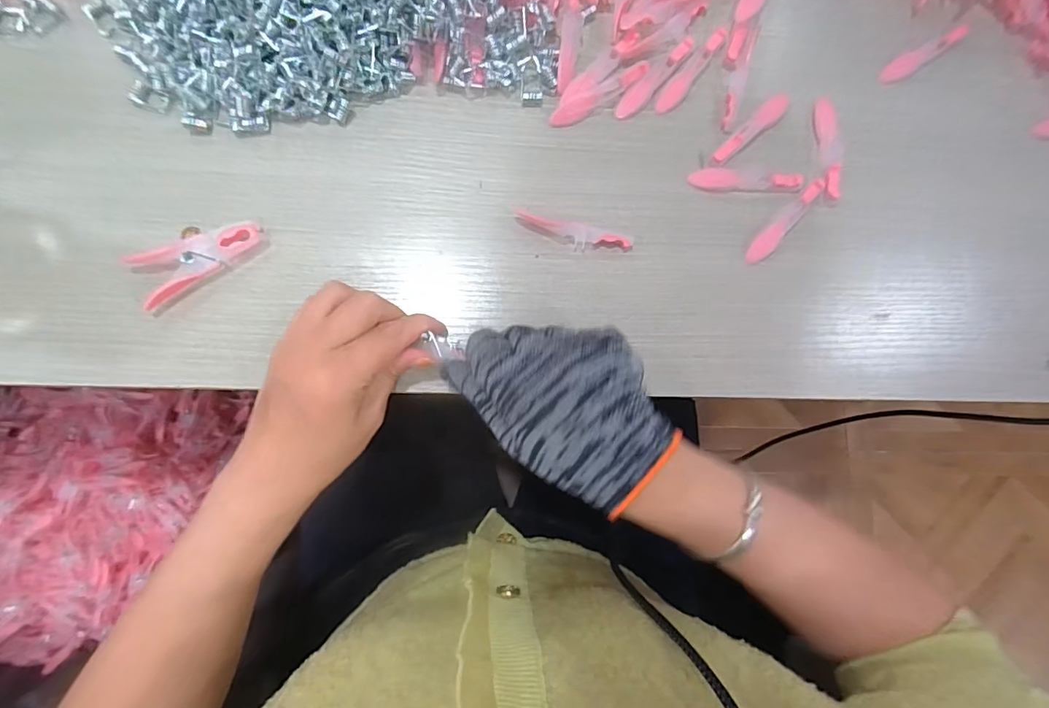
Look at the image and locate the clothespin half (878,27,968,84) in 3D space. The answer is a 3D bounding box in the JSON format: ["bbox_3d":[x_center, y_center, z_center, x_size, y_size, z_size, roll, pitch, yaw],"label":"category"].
[{"bbox_3d":[0.286,-0.217,0.347,0.069,0.010,0.015,-35,91,-7],"label":"clothespin half"}]

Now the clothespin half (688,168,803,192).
[{"bbox_3d":[0.153,-0.120,0.333,0.076,0.007,0.016,2,87,-6],"label":"clothespin half"}]

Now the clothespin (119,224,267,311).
[{"bbox_3d":[-0.199,-0.058,0.298,0.076,0.015,0.031,-27,90,-7],"label":"clothespin"}]

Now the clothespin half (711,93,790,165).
[{"bbox_3d":[0.159,-0.159,0.339,0.073,0.005,0.014,-42,92,-6],"label":"clothespin half"}]

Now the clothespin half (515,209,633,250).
[{"bbox_3d":[0.032,-0.079,0.320,0.079,0.009,0.017,15,86,-5],"label":"clothespin half"}]

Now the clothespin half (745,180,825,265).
[{"bbox_3d":[0.181,-0.090,0.332,0.076,0.008,0.015,-44,92,-6],"label":"clothespin half"}]

